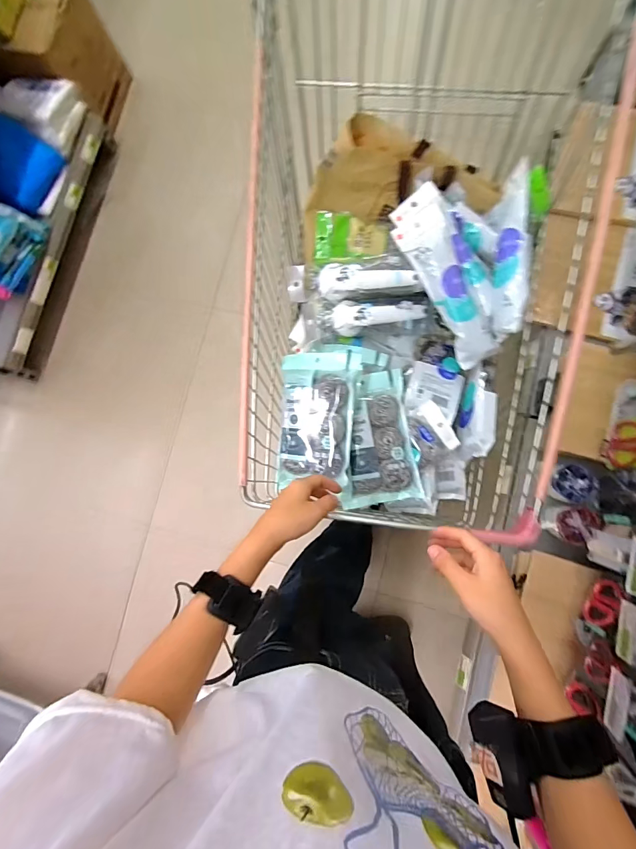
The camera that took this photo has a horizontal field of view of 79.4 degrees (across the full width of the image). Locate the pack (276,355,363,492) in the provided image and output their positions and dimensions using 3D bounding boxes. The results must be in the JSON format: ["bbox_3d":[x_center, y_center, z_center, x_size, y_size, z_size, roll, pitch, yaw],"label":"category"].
[{"bbox_3d":[-0.001,-0.009,0.700,0.143,0.056,0.245,3,84,6],"label":"pack"}]

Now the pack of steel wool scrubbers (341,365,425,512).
[{"bbox_3d":[0.109,0.024,0.720,0.143,0.030,0.244,-7,82,-10],"label":"pack of steel wool scrubbers"}]

